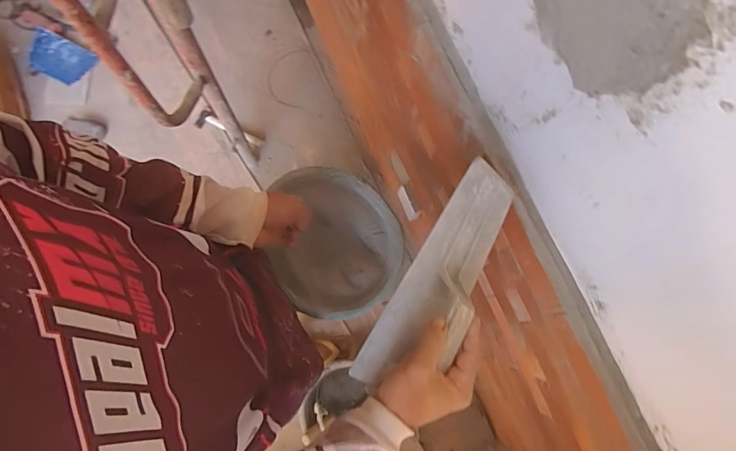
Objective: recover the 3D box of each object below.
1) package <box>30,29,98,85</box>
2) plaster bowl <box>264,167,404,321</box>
[{"bbox_3d":[-1.115,-0.605,1.543,0.209,0.062,0.150,20,78,4],"label":"package"},{"bbox_3d":[-0.067,0.031,0.798,0.238,0.085,0.277,-35,80,-7],"label":"plaster bowl"}]

